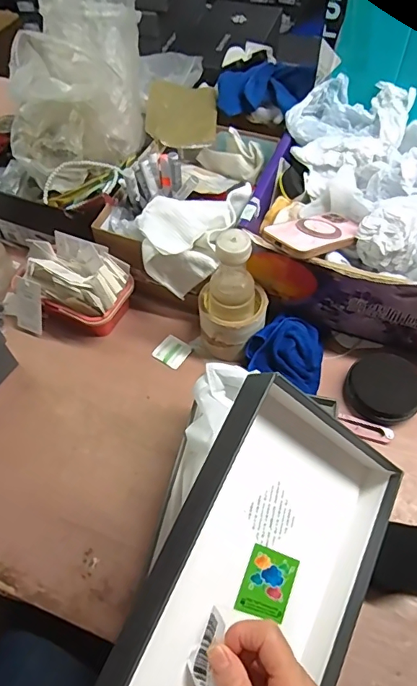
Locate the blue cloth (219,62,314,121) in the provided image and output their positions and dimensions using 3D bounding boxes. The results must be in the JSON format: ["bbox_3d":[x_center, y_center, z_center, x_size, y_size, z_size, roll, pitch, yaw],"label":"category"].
[{"bbox_3d":[0.089,-0.418,0.771,0.162,0.059,0.092,20,59,15],"label":"blue cloth"}]

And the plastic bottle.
[{"bbox_3d":[0.028,-0.051,0.586,0.088,0.180,0.069,9,57,8],"label":"plastic bottle"}]

